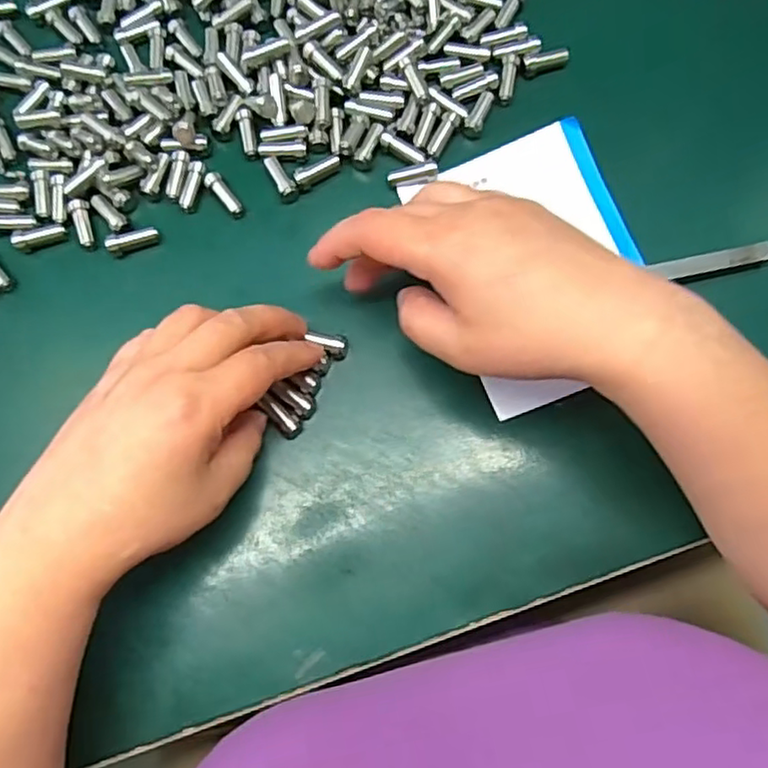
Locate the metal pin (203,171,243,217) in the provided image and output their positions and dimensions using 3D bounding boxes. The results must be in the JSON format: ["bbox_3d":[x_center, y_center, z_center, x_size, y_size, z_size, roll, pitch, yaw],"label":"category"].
[{"bbox_3d":[-0.086,-0.103,0.354,0.009,0.009,0.026,-40,79,-9],"label":"metal pin"}]

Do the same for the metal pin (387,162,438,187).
[{"bbox_3d":[0.016,-0.113,0.353,0.027,0.009,0.009,-12,76,-3],"label":"metal pin"}]

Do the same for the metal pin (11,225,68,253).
[{"bbox_3d":[-0.183,-0.078,0.349,0.027,0.006,0.010,-19,76,-17],"label":"metal pin"}]

